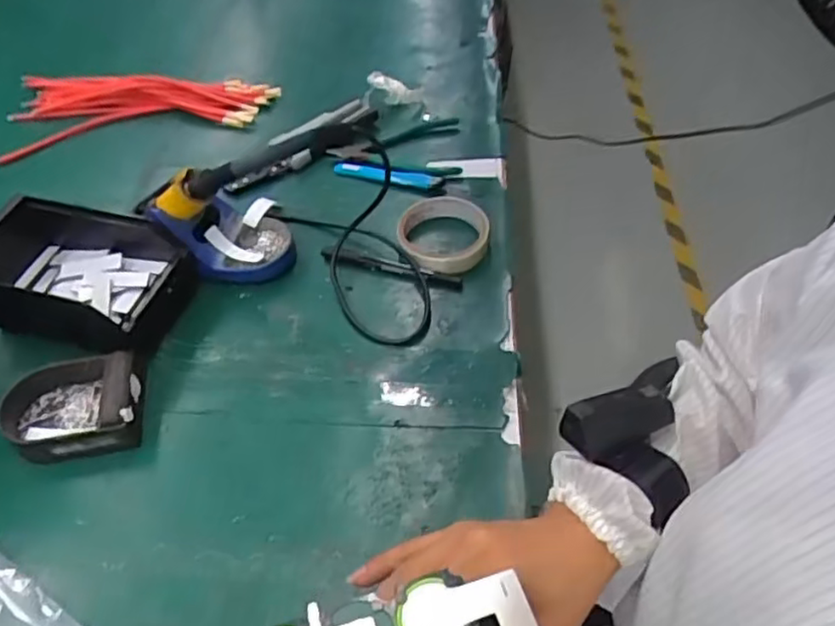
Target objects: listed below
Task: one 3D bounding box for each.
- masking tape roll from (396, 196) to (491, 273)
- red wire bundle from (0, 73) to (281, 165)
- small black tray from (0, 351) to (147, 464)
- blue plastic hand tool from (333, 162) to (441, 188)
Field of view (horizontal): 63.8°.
[{"bbox_3d":[0.023,-0.080,0.645,0.083,0.030,0.091,-1,49,1],"label":"masking tape roll"},{"bbox_3d":[-0.335,-0.255,0.823,0.322,0.044,0.123,-11,50,-9],"label":"red wire bundle"},{"bbox_3d":[-0.273,0.073,0.521,0.109,0.039,0.076,-10,50,-8],"label":"small black tray"},{"bbox_3d":[-0.033,-0.150,0.727,0.121,0.014,0.018,10,50,9],"label":"blue plastic hand tool"}]

